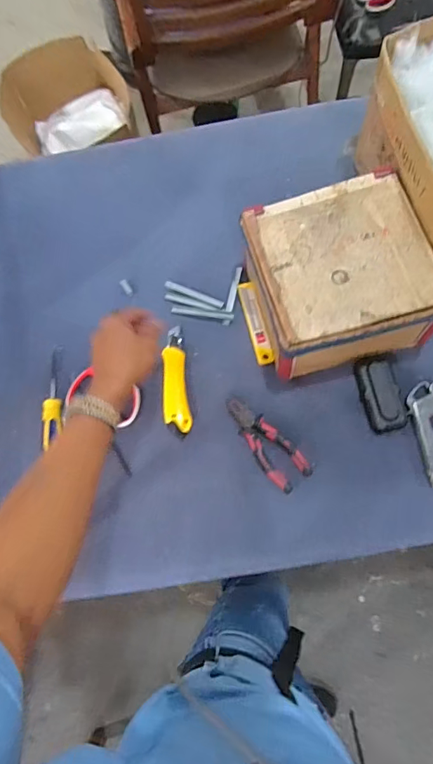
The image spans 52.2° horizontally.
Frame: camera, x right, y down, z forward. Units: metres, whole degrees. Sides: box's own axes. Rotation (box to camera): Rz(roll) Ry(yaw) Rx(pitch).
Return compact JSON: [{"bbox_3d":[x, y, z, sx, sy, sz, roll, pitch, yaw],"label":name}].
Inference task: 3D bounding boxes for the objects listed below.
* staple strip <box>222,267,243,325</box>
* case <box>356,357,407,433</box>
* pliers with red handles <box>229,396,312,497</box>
[{"bbox_3d":[0.026,-0.139,0.702,0.012,0.005,0.106,11,74,9],"label":"staple strip"},{"bbox_3d":[0.232,0.017,0.627,0.050,0.022,0.105,-11,72,2],"label":"case"},{"bbox_3d":[0.067,0.083,0.627,0.054,0.015,0.148,-38,73,-7],"label":"pliers with red handles"}]

